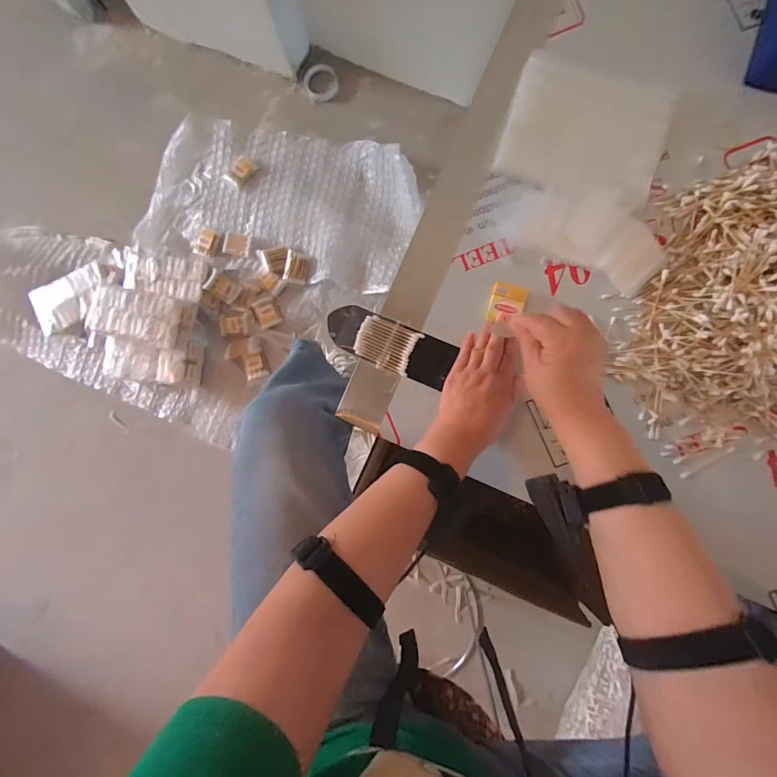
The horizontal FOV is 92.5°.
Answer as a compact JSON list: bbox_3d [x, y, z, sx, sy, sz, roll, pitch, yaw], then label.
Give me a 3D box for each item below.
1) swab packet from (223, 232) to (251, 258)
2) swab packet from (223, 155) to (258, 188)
[{"bbox_3d":[-0.391,-0.372,0.963,0.066,0.009,0.057,7,85,-4],"label":"swab packet"},{"bbox_3d":[-0.381,-0.558,0.959,0.056,0.013,0.076,40,92,4],"label":"swab packet"}]

